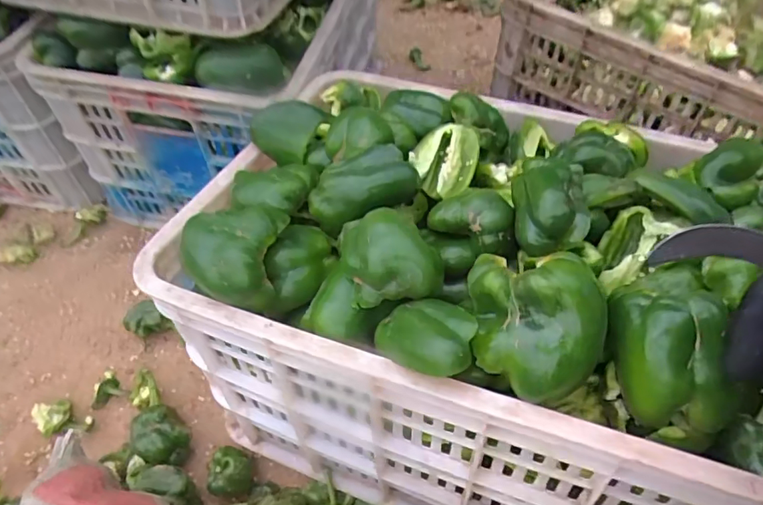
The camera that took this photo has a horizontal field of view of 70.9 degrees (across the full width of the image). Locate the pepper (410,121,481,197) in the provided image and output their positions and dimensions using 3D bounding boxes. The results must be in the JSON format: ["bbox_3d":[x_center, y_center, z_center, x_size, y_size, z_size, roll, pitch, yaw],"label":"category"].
[{"bbox_3d":[0.057,-0.082,0.490,0.066,0.038,0.066,-1,75,3],"label":"pepper"}]

